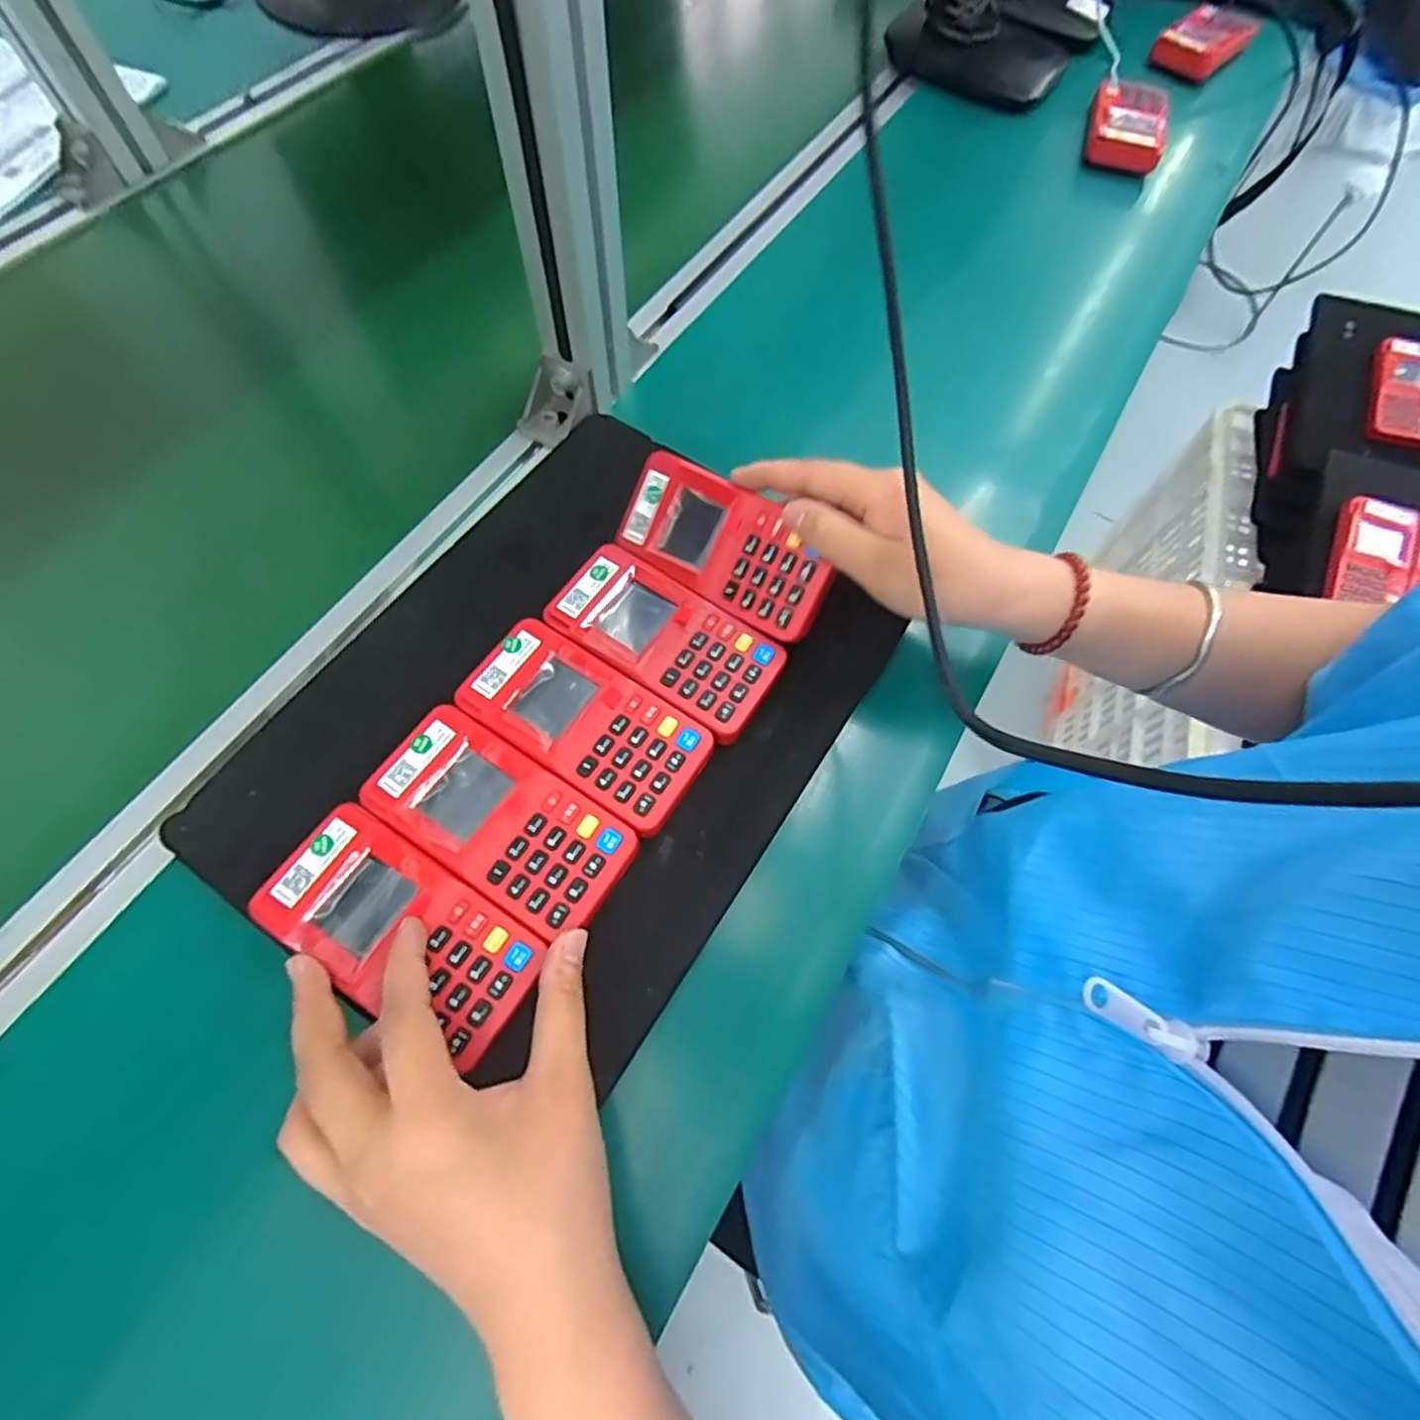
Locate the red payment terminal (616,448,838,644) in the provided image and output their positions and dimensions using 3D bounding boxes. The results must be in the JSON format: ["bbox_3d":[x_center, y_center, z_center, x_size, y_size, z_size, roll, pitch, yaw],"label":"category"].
[{"bbox_3d":[0.007,-0.089,0.368,0.125,0.019,0.057,37,105,14],"label":"red payment terminal"}]

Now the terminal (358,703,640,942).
[{"bbox_3d":[-0.097,0.053,0.322,0.121,0.027,0.060,31,67,12],"label":"terminal"}]

